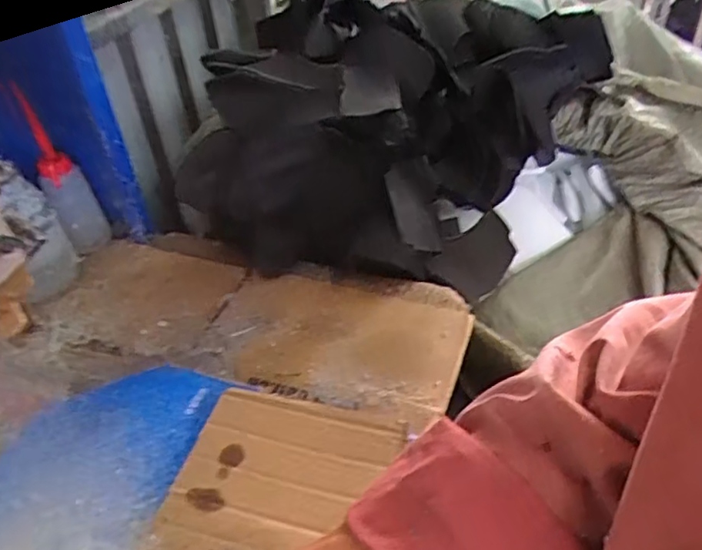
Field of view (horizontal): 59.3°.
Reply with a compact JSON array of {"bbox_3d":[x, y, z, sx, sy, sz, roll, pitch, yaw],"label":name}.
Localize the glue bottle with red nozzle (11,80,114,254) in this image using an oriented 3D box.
[{"bbox_3d":[-0.299,-0.097,0.651,0.048,0.195,0.051,-20,40,-19],"label":"glue bottle with red nozzle"}]

